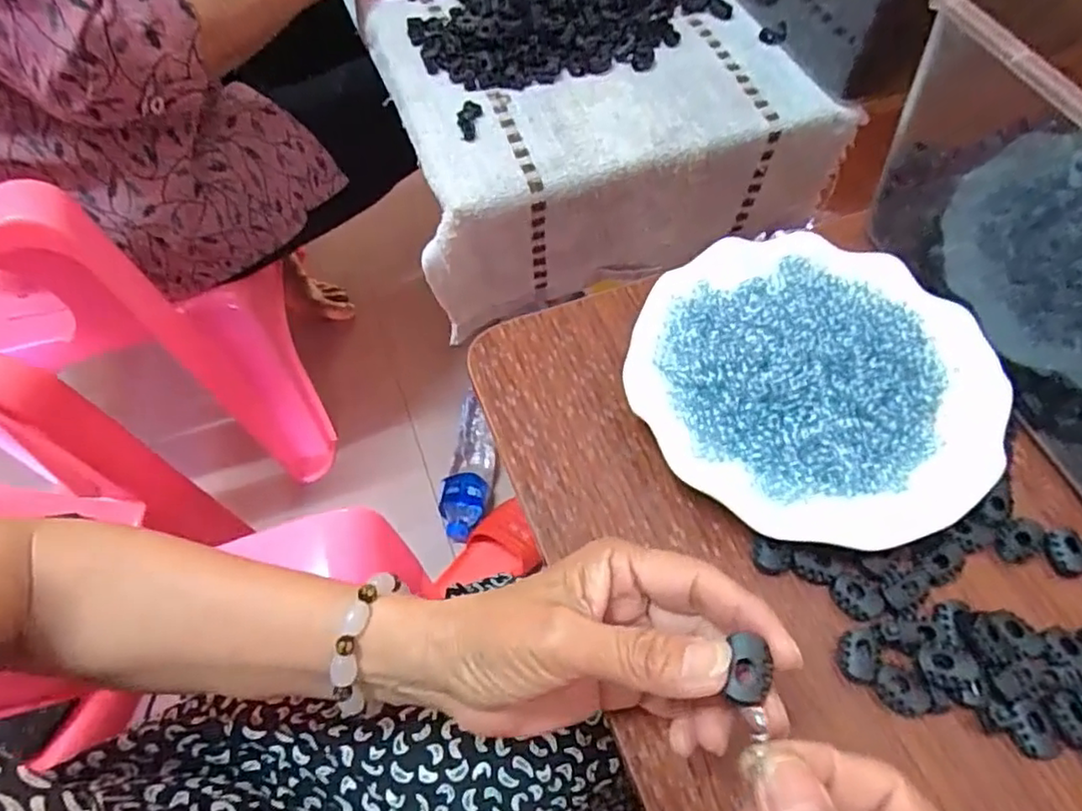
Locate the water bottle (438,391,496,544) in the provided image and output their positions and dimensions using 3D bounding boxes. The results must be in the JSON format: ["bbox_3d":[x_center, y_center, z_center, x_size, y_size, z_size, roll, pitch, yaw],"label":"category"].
[{"bbox_3d":[-0.095,0.081,0.895,0.066,0.054,0.213,8,65,4],"label":"water bottle"}]

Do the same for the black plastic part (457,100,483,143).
[{"bbox_3d":[-0.057,-0.226,0.514,0.016,0.007,0.044,8,65,4],"label":"black plastic part"}]

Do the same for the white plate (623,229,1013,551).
[{"bbox_3d":[0.142,-0.017,0.335,0.177,0.031,0.176,0,65,0],"label":"white plate"}]

